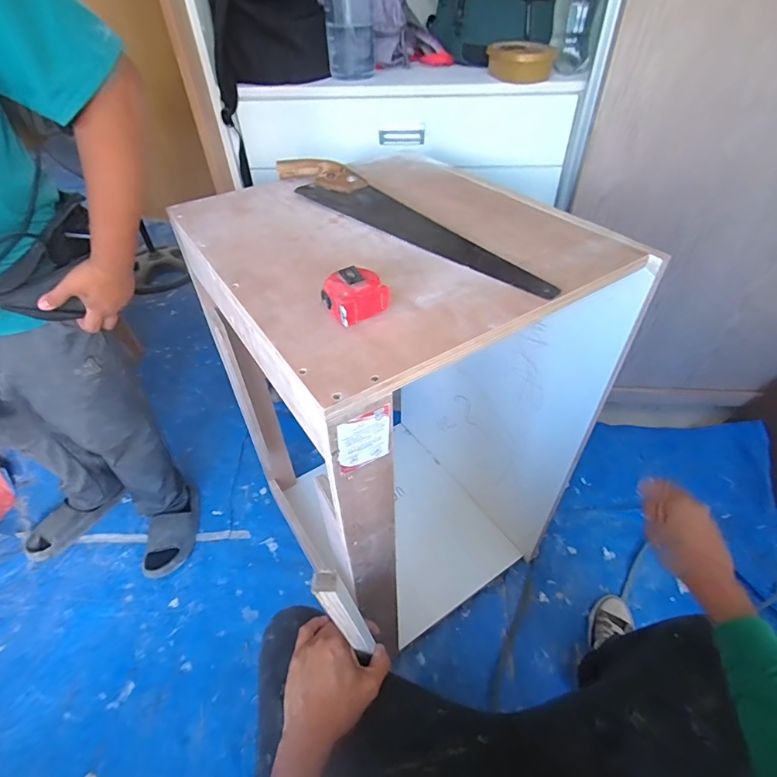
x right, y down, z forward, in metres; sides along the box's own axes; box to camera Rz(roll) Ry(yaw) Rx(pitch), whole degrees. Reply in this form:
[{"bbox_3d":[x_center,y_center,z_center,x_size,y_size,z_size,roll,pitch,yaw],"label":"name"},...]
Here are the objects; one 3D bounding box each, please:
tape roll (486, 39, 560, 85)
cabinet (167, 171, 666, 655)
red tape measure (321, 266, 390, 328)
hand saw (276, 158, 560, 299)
[{"bbox_3d":[0.295,-0.736,0.985,0.113,0.061,0.121,-19,46,-17],"label":"tape roll"},{"bbox_3d":[0.015,0.046,0.906,0.492,0.833,0.544,-25,47,-22],"label":"cabinet"},{"bbox_3d":[-0.037,-0.105,0.481,0.062,0.039,0.051,-26,51,-23],"label":"red tape measure"},{"bbox_3d":[0.013,-0.266,0.655,0.547,0.026,0.084,35,55,30],"label":"hand saw"}]

